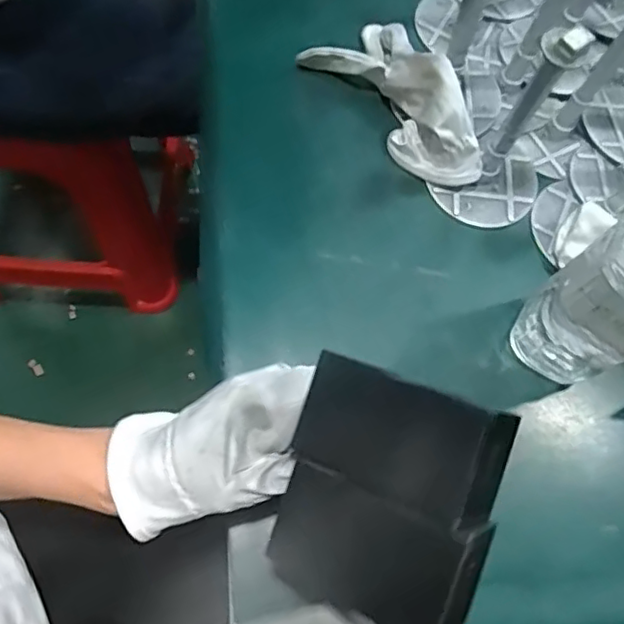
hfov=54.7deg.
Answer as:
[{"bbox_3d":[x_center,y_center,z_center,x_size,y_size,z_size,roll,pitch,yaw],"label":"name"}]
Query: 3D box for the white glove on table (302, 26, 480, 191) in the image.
[{"bbox_3d":[0.081,-0.181,0.487,0.083,0.059,0.177,-37,78,-17],"label":"white glove on table"}]

